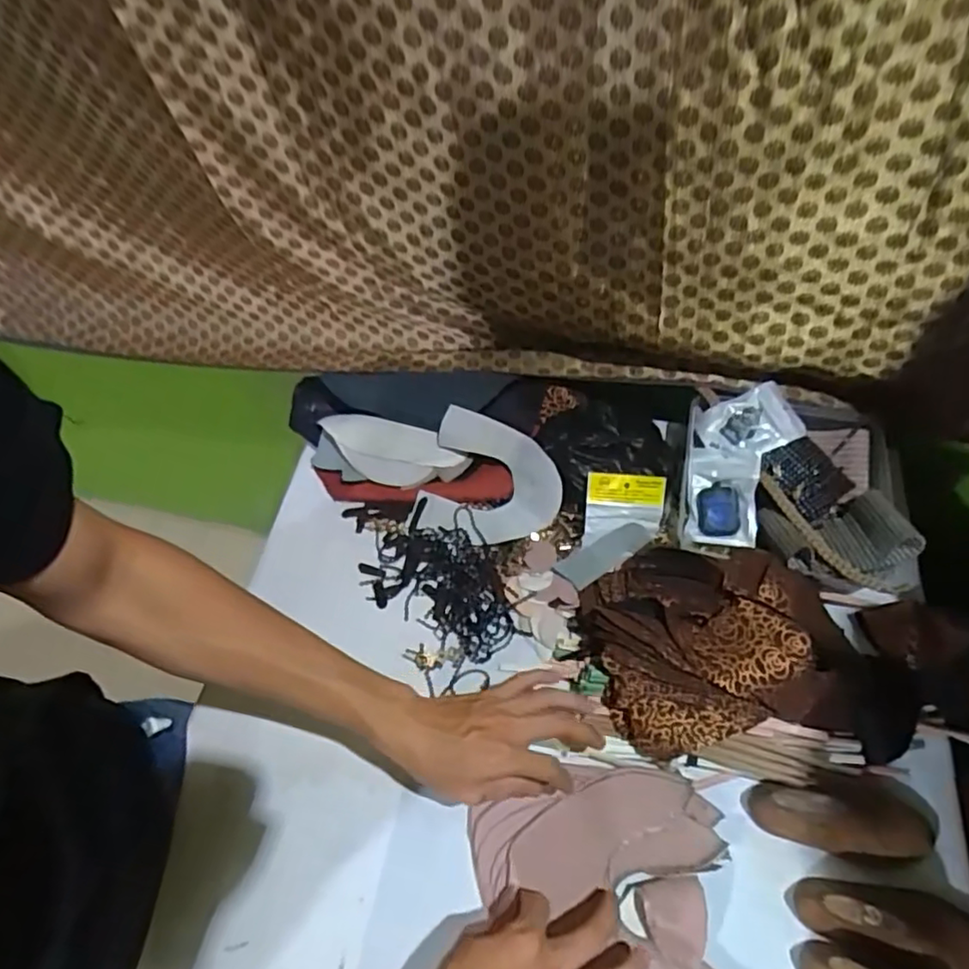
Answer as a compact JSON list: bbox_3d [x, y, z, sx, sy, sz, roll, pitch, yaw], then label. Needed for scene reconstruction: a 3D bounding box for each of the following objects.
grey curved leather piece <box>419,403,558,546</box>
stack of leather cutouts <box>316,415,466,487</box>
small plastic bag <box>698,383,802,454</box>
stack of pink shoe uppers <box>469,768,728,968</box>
[{"bbox_3d":[0.007,-0.004,0.688,0.155,0.020,0.138,14,74,22],"label":"grey curved leather piece"},{"bbox_3d":[-0.112,-0.039,0.728,0.162,0.018,0.074,16,73,5],"label":"stack of leather cutouts"},{"bbox_3d":[0.281,-0.064,0.660,0.103,0.024,0.069,-14,56,-5],"label":"small plastic bag"},{"bbox_3d":[0.087,0.329,0.495,0.197,0.029,0.190,4,59,7],"label":"stack of pink shoe uppers"}]

